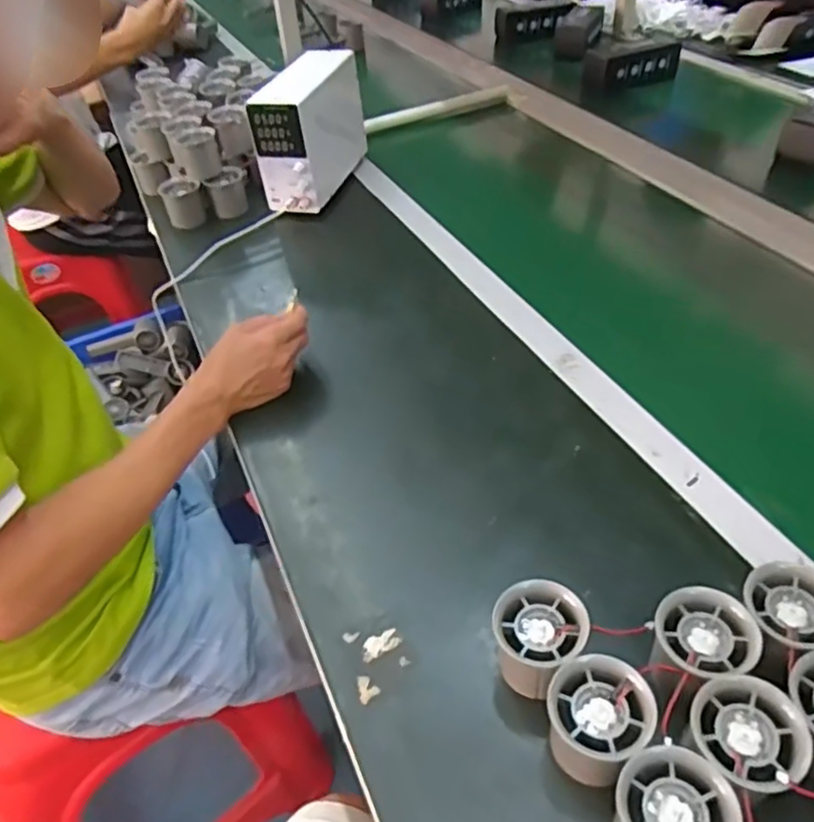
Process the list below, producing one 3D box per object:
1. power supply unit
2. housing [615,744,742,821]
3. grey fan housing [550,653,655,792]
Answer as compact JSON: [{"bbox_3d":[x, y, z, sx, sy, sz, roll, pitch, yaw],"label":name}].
[{"bbox_3d":[-0.133,-0.389,0.937,0.080,0.151,0.201,9,45,17],"label":"power supply unit"},{"bbox_3d":[0.136,0.215,0.351,0.055,0.064,0.051,-3,42,3],"label":"housing"},{"bbox_3d":[0.109,0.180,0.389,0.055,0.061,0.050,-3,42,3],"label":"grey fan housing"}]

